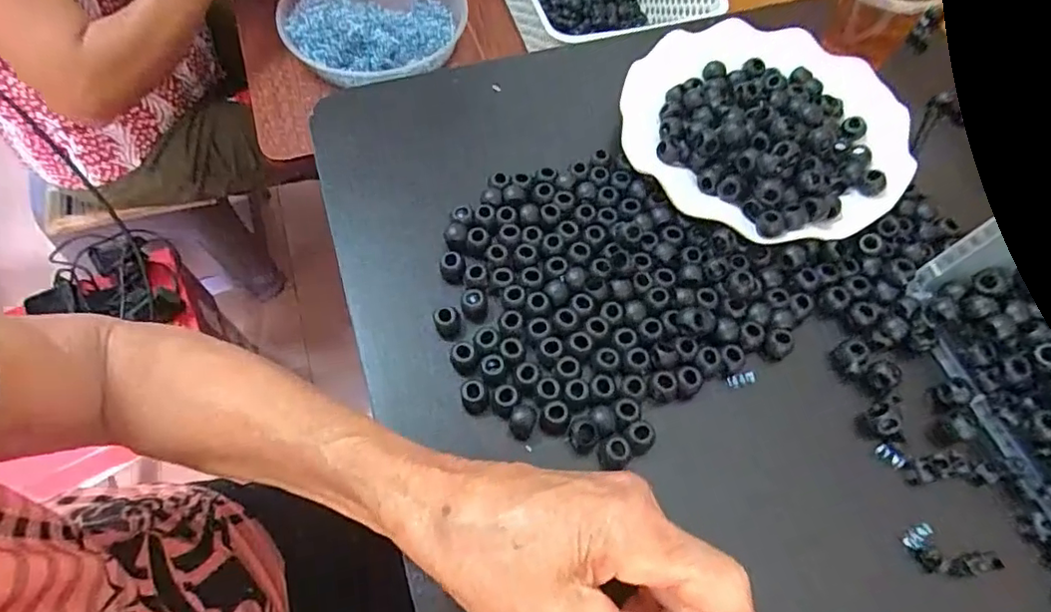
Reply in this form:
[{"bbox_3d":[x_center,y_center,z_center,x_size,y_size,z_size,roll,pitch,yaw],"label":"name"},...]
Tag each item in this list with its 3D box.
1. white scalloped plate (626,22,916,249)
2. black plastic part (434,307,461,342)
[{"bbox_3d":[0.155,-0.120,0.367,0.169,0.031,0.171,1,62,-1],"label":"white scalloped plate"},{"bbox_3d":[-0.042,0.011,0.317,0.014,0.020,0.012,-8,62,-6],"label":"black plastic part"}]

